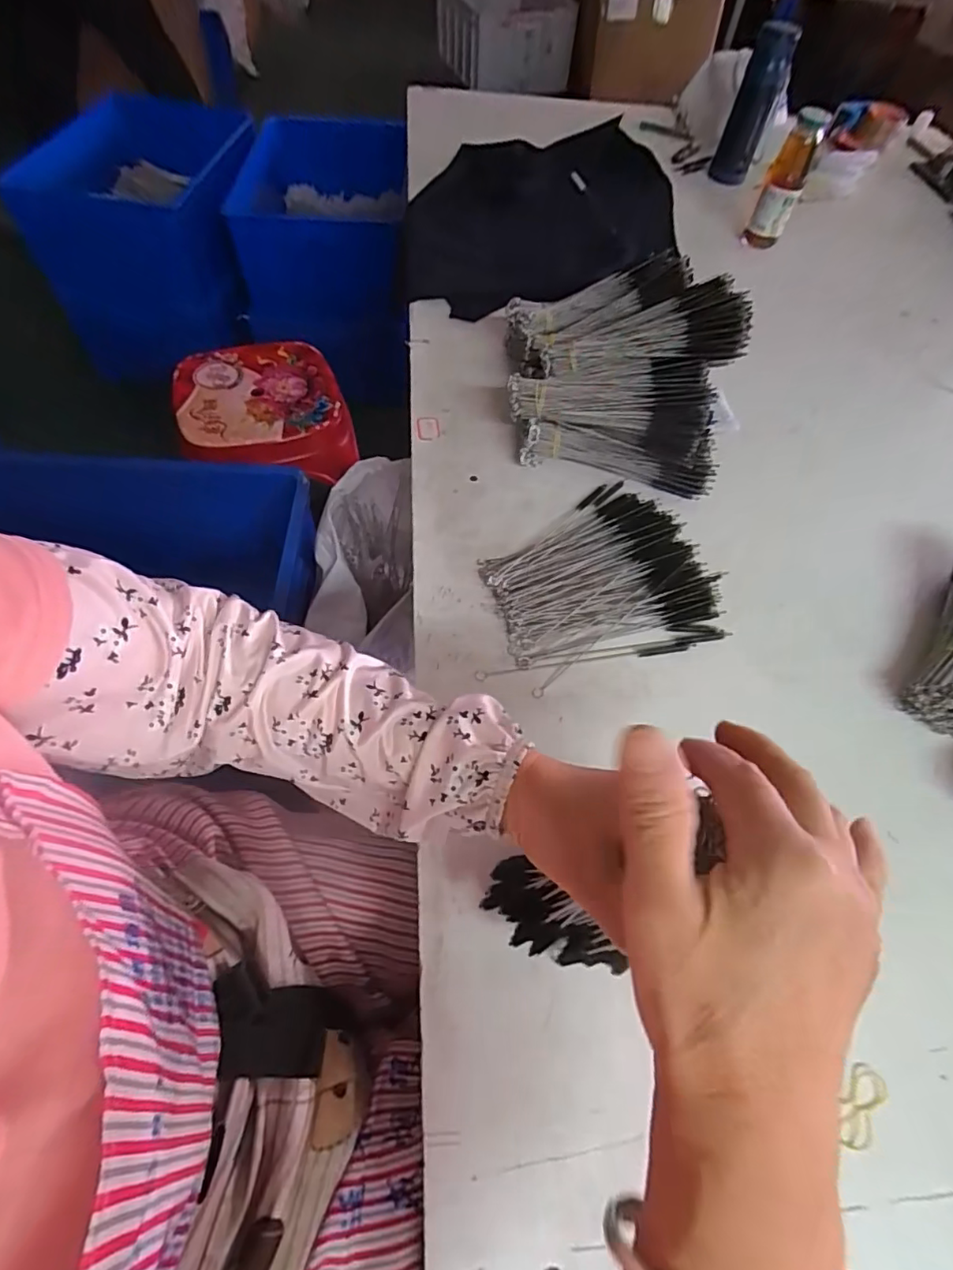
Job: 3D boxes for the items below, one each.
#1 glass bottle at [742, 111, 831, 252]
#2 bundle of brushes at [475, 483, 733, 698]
[{"bbox_3d":[0.455,-0.666,0.839,0.064,0.162,0.057,20,60,9],"label":"glass bottle"},{"bbox_3d":[0.106,-0.057,0.522,0.204,0.031,0.184,-15,60,-12],"label":"bundle of brushes"}]

